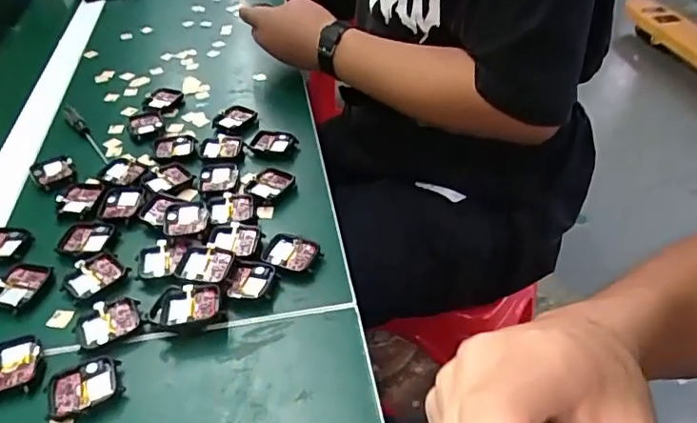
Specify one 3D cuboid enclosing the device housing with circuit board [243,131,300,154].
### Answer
[{"bbox_3d":[-0.083,-0.072,0.579,0.051,0.010,0.036,12,43,16],"label":"device housing with circuit board"}]

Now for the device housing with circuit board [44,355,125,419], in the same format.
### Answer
[{"bbox_3d":[-0.177,0.119,0.364,0.047,0.011,0.039,-18,44,-17],"label":"device housing with circuit board"}]

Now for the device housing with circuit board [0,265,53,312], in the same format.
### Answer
[{"bbox_3d":[-0.262,0.058,0.432,0.035,0.007,0.043,11,43,15],"label":"device housing with circuit board"}]

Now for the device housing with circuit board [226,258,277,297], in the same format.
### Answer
[{"bbox_3d":[-0.078,0.055,0.430,0.033,0.009,0.037,10,43,14],"label":"device housing with circuit board"}]

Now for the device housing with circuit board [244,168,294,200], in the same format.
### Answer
[{"bbox_3d":[-0.076,-0.025,0.525,0.036,0.009,0.043,25,48,28],"label":"device housing with circuit board"}]

